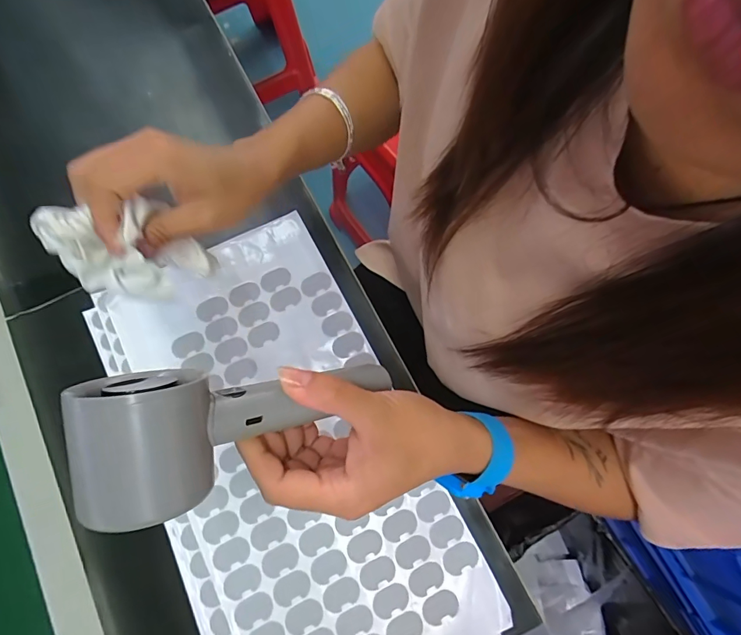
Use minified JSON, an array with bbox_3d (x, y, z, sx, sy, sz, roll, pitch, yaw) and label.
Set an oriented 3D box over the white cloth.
[{"bbox_3d":[-0.148,-0.040,0.265,0.077,0.069,0.066,-22,76,-4],"label":"white cloth"}]

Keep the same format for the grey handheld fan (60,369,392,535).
[{"bbox_3d":[-0.058,0.044,0.208,0.152,0.044,0.066,-8,70,-43],"label":"grey handheld fan"}]

